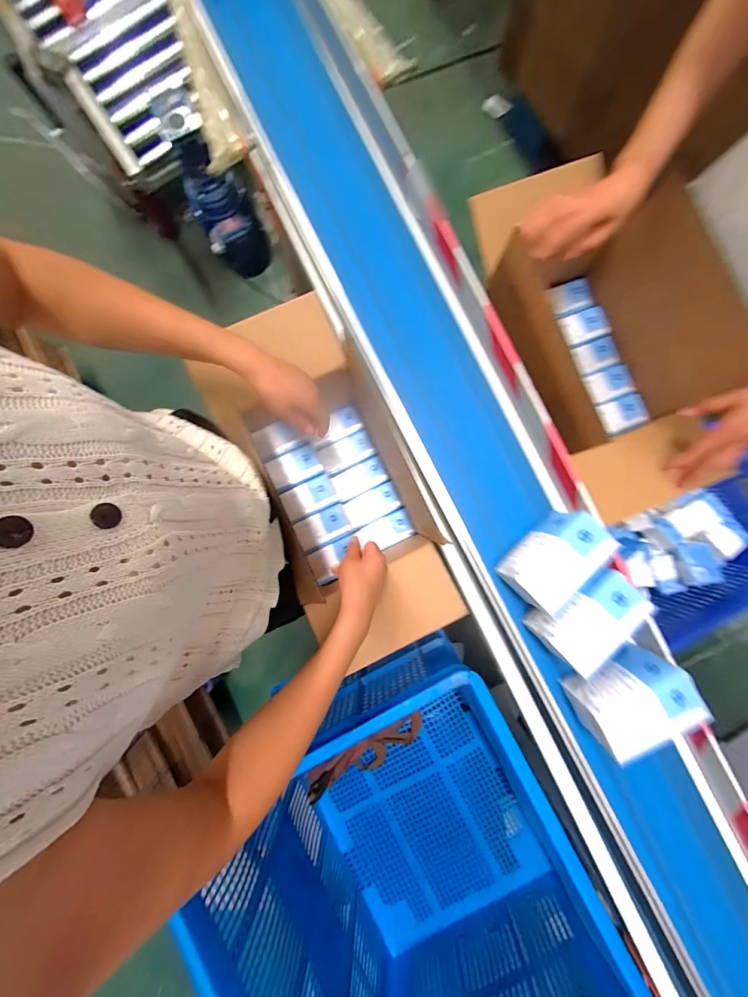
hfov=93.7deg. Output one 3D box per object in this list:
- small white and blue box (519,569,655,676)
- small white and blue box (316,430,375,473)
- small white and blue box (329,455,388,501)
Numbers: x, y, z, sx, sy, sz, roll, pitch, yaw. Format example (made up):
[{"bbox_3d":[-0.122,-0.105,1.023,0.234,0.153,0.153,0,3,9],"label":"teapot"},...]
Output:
[{"bbox_3d":[0.270,0.157,0.455,0.119,0.094,0.084,-42,81,-6],"label":"small white and blue box"},{"bbox_3d":[-0.061,-0.103,0.776,0.114,0.031,0.056,-20,94,5],"label":"small white and blue box"},{"bbox_3d":[-0.033,-0.043,0.772,0.117,0.046,0.062,-23,80,-3],"label":"small white and blue box"}]

